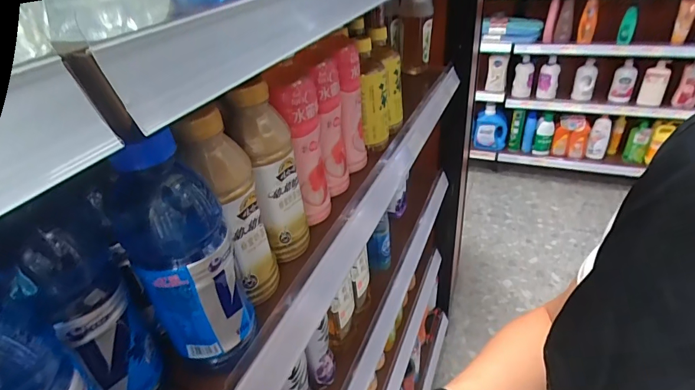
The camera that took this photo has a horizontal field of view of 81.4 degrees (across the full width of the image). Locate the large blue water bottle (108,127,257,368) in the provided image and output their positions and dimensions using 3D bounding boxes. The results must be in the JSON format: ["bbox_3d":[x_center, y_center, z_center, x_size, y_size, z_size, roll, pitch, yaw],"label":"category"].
[{"bbox_3d":[-0.118,0.047,0.304,0.066,0.189,0.063,-16,33,-16],"label":"large blue water bottle"}]

